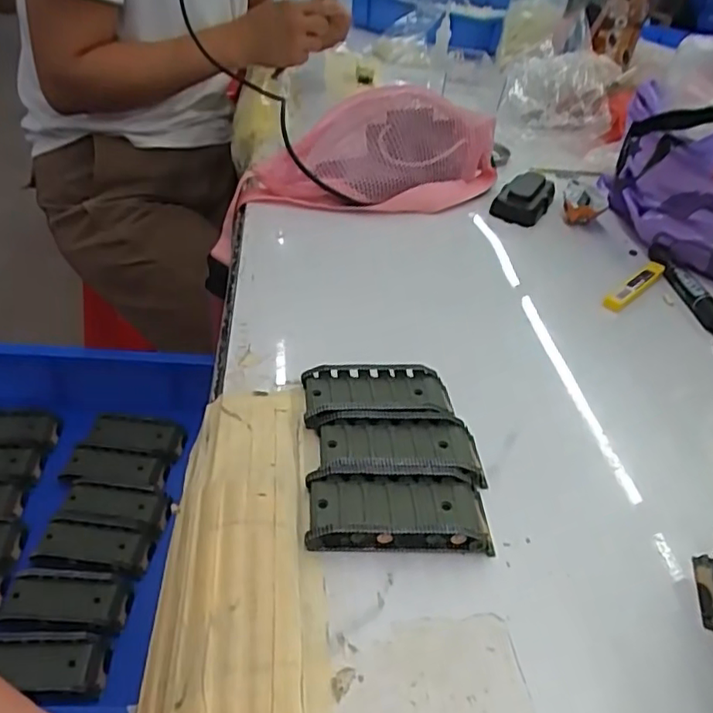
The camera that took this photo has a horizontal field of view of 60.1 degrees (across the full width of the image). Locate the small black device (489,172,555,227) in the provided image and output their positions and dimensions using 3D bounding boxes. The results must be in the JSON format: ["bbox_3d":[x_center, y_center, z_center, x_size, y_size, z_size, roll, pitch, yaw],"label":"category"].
[{"bbox_3d":[0.188,-0.177,0.683,0.049,0.024,0.098,23,40,19],"label":"small black device"}]

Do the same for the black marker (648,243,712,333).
[{"bbox_3d":[0.304,-0.066,0.569,0.019,0.019,0.139,4,38,-5],"label":"black marker"}]

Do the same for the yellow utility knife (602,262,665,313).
[{"bbox_3d":[0.256,-0.065,0.567,0.017,0.012,0.104,35,45,31],"label":"yellow utility knife"}]

